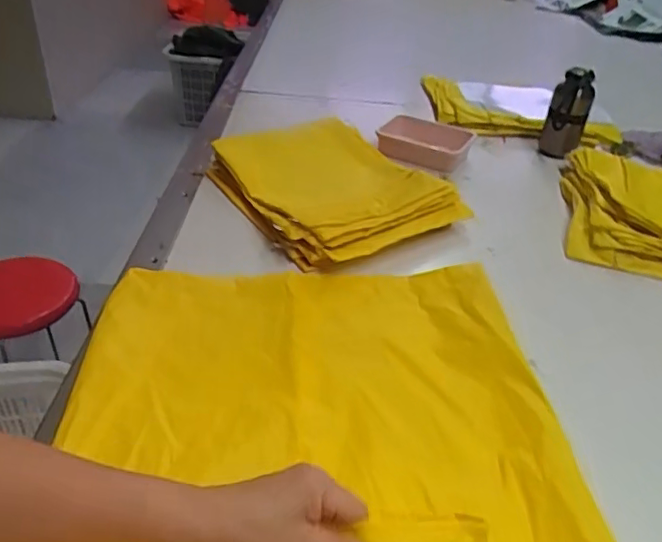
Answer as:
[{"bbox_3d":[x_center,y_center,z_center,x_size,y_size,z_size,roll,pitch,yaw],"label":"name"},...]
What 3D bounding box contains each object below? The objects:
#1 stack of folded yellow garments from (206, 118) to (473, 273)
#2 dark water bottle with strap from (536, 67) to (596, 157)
[{"bbox_3d":[-0.006,-0.156,0.955,0.299,0.060,0.368,-19,42,-29],"label":"stack of folded yellow garments"},{"bbox_3d":[0.487,-0.320,1.197,0.081,0.169,0.071,18,38,18],"label":"dark water bottle with strap"}]

